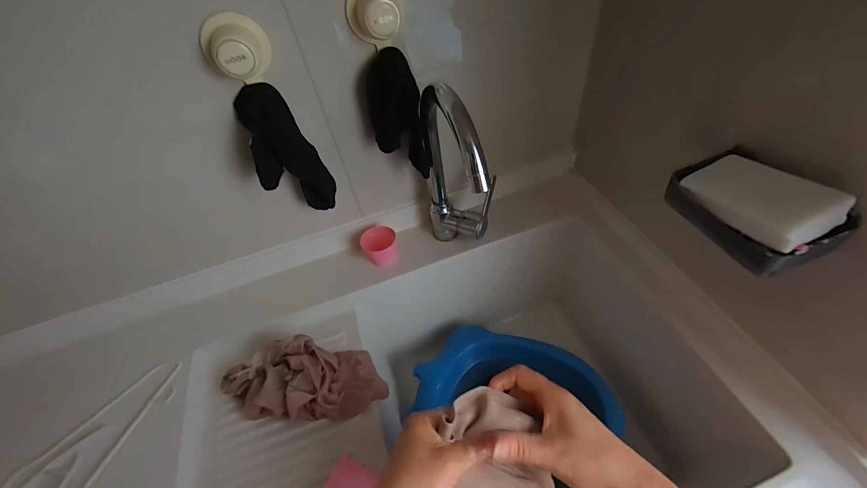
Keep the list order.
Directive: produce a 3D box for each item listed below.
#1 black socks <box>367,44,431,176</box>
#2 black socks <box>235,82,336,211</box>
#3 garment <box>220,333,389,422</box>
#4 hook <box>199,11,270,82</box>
[{"bbox_3d":[-0.045,-0.173,0.492,0.074,0.154,0.039,-5,49,4],"label":"black socks"},{"bbox_3d":[-0.189,-0.117,0.486,0.084,0.171,0.053,-24,51,-11],"label":"black socks"},{"bbox_3d":[-0.181,0.186,0.508,0.219,0.059,0.100,-1,50,8],"label":"garment"},{"bbox_3d":[-0.211,-0.205,0.395,0.062,0.067,0.044,-17,50,-6],"label":"hook"}]

